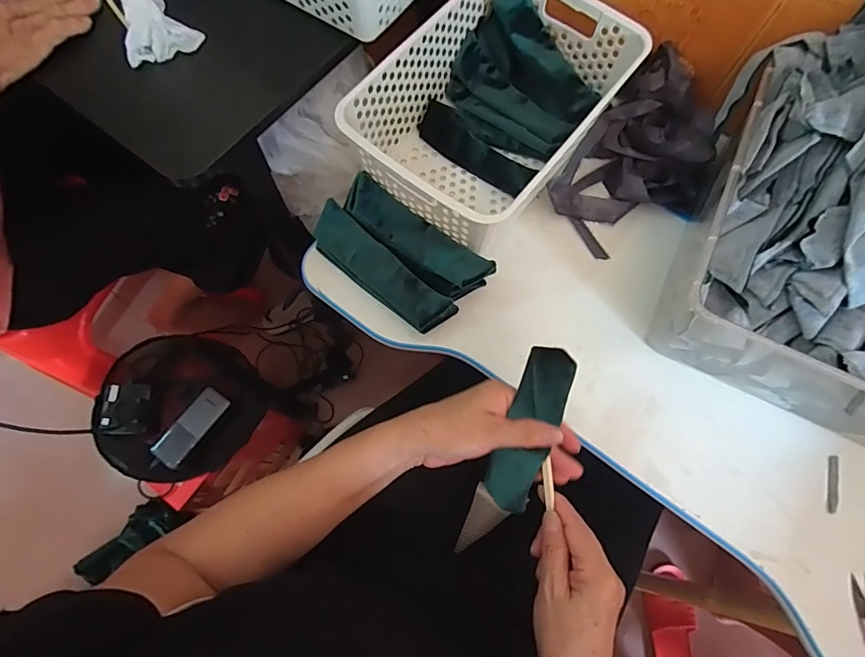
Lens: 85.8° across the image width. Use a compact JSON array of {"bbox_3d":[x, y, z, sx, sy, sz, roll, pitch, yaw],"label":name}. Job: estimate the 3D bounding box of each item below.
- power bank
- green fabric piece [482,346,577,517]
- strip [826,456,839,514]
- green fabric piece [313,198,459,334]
[{"bbox_3d":[-0.371,0.151,0.715,0.056,0.022,0.126,35,75,10],"label":"power bank"},{"bbox_3d":[0.080,0.090,0.392,0.041,0.023,0.148,17,103,5],"label":"green fabric piece"},{"bbox_3d":[0.392,0.152,0.455,0.008,0.004,0.055,14,72,4],"label":"strip"},{"bbox_3d":[-0.059,-0.064,0.502,0.183,0.028,0.048,41,76,12],"label":"green fabric piece"}]

